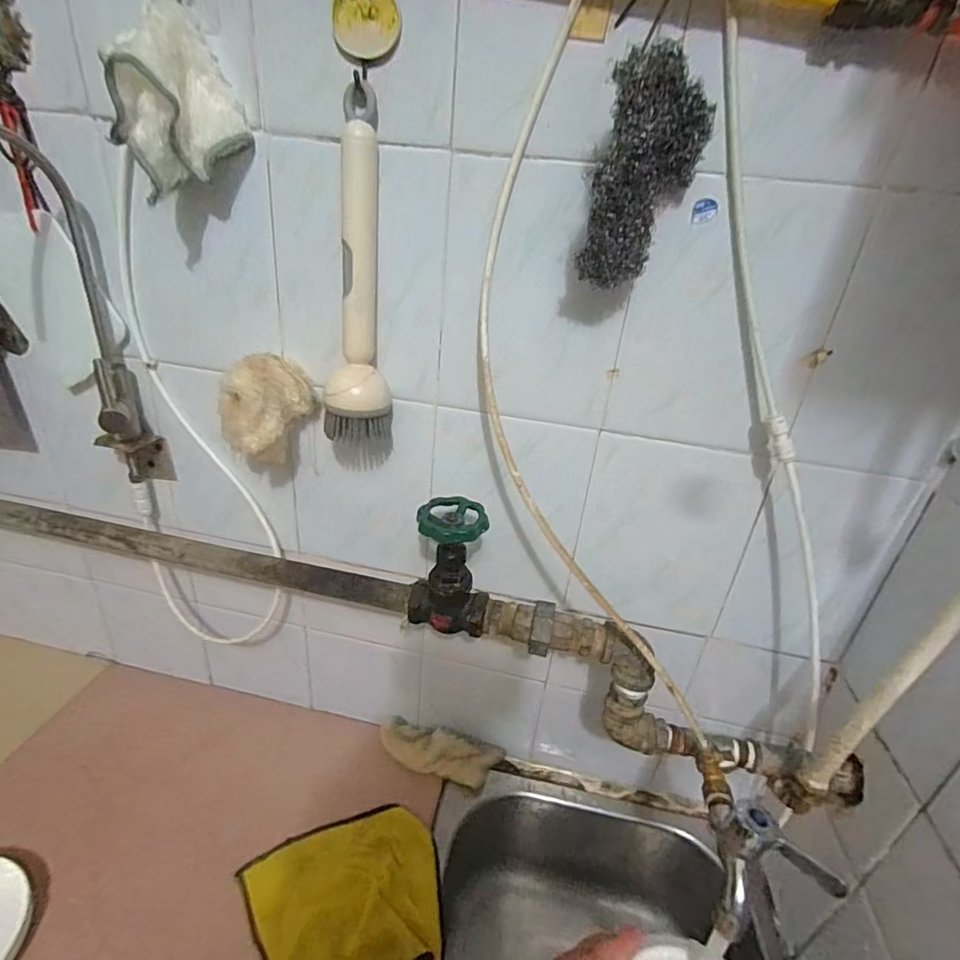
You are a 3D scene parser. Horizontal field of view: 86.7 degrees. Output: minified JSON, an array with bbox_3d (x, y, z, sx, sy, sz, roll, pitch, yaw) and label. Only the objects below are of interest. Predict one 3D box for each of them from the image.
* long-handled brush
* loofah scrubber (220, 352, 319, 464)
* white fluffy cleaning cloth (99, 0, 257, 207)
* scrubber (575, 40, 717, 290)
[{"bbox_3d":[-0.100,-0.155,0.416,0.051,0.267,0.045,2,27,-9],"label":"long-handled brush"},{"bbox_3d":[-0.188,-0.062,0.462,0.049,0.096,0.076,27,34,35],"label":"loofah scrubber"},{"bbox_3d":[-0.216,-0.275,0.370,0.088,0.110,0.043,-14,33,-34],"label":"white fluffy cleaning cloth"},{"bbox_3d":[0.107,-0.194,0.328,0.060,0.126,0.064,13,28,13],"label":"scrubber"}]

